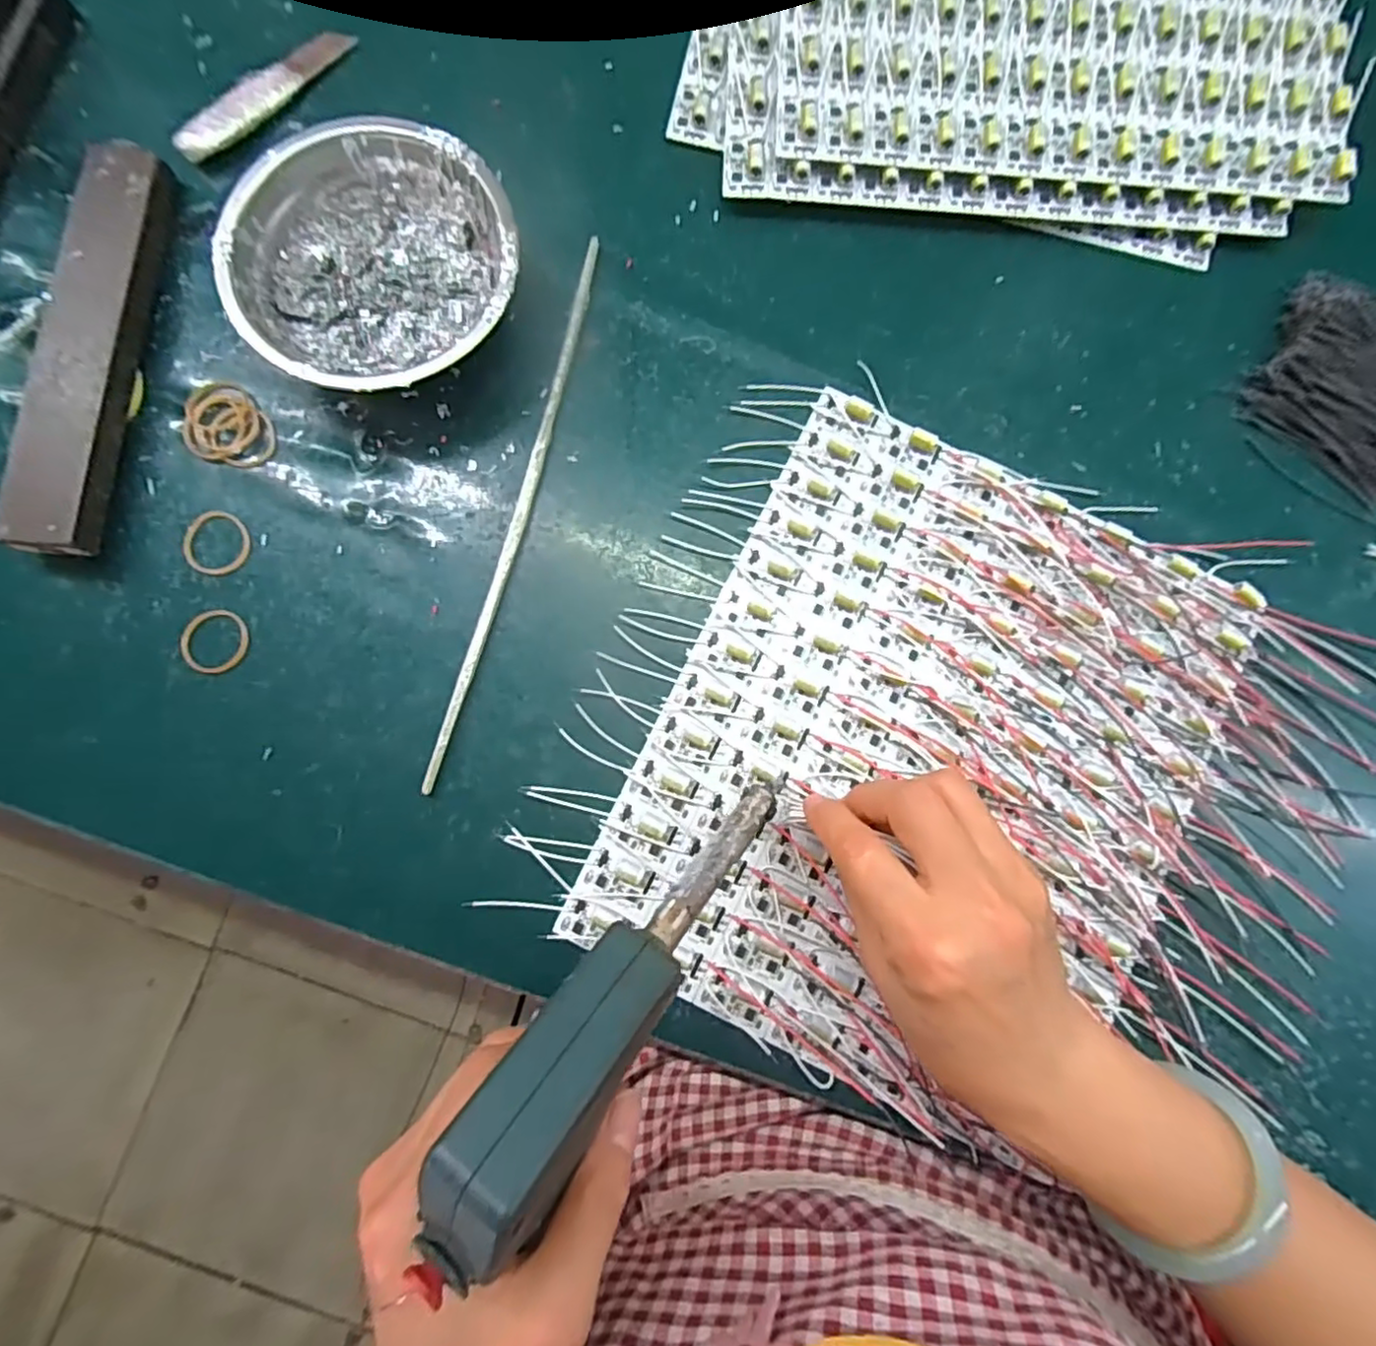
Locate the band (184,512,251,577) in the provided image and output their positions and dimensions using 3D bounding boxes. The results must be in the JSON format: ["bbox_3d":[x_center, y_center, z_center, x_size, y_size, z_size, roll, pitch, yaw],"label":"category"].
[{"bbox_3d":[-0.221,-0.061,0.303,0.029,0.004,0.031,0,83,-2],"label":"band"}]

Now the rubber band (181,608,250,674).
[{"bbox_3d":[-0.218,-0.015,0.297,0.029,0.004,0.030,0,83,-2],"label":"rubber band"}]

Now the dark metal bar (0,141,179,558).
[{"bbox_3d":[-0.275,-0.153,0.297,0.035,0.029,0.195,4,83,-1],"label":"dark metal bar"}]

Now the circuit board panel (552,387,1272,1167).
[{"bbox_3d":[0.111,0.039,0.299,0.238,0.009,0.286,27,83,1],"label":"circuit board panel"}]

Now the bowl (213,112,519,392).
[{"bbox_3d":[-0.141,-0.186,0.301,0.122,0.039,0.126,0,83,-2],"label":"bowl"}]

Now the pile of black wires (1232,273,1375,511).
[{"bbox_3d":[0.337,-0.144,0.324,0.095,0.022,0.086,33,84,2],"label":"pile of black wires"}]

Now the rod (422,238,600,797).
[{"bbox_3d":[-0.080,-0.081,0.307,0.009,0.008,0.276,14,83,0],"label":"rod"}]

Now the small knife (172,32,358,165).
[{"bbox_3d":[-0.213,-0.294,0.324,0.022,0.011,0.103,41,84,3],"label":"small knife"}]

